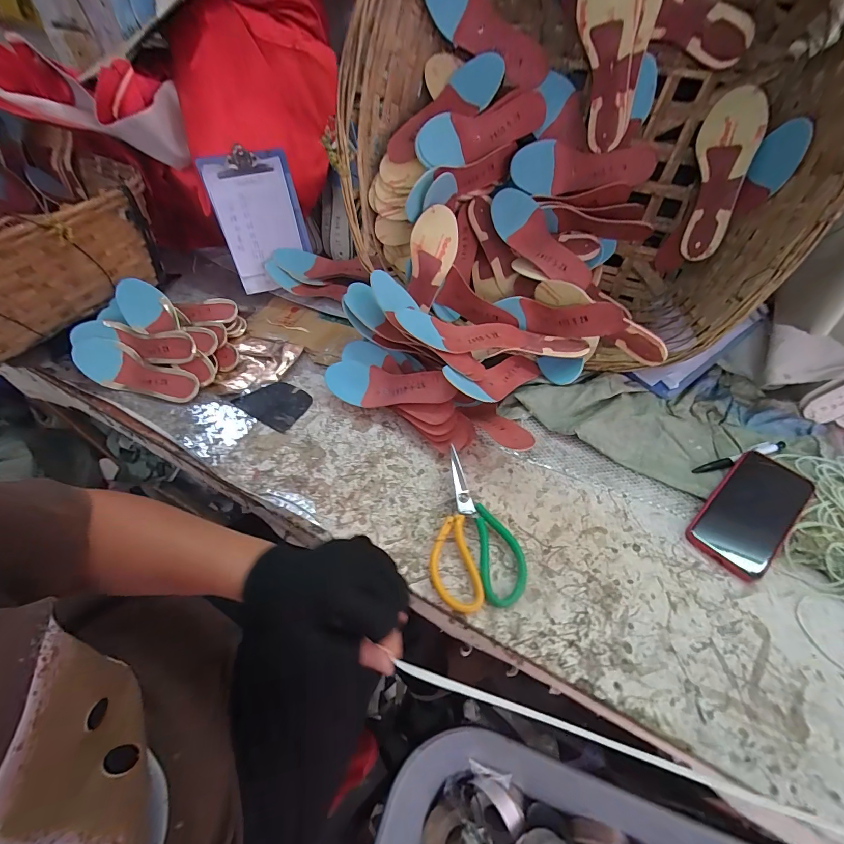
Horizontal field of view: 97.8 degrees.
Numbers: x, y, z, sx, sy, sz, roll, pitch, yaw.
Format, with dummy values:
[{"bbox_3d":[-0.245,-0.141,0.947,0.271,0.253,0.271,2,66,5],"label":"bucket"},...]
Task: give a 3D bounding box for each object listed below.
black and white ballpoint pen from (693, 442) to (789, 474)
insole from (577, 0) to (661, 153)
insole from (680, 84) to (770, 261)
[{"bbox_3d":[0.412,0.045,0.475,0.129,0.008,0.015,-14,53,-8],"label":"black and white ballpoint pen"},{"bbox_3d":[0.238,-0.446,0.447,0.082,0.190,0.017,3,51,28],"label":"insole"},{"bbox_3d":[0.395,-0.320,0.487,0.023,0.187,0.063,-25,32,-32],"label":"insole"}]

